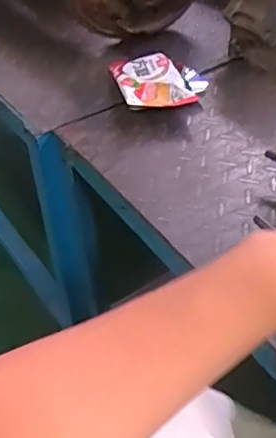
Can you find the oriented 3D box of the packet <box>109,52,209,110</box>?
[{"bbox_3d":[0.031,-0.190,0.784,0.119,0.029,0.138,-10,42,-7],"label":"packet"}]

